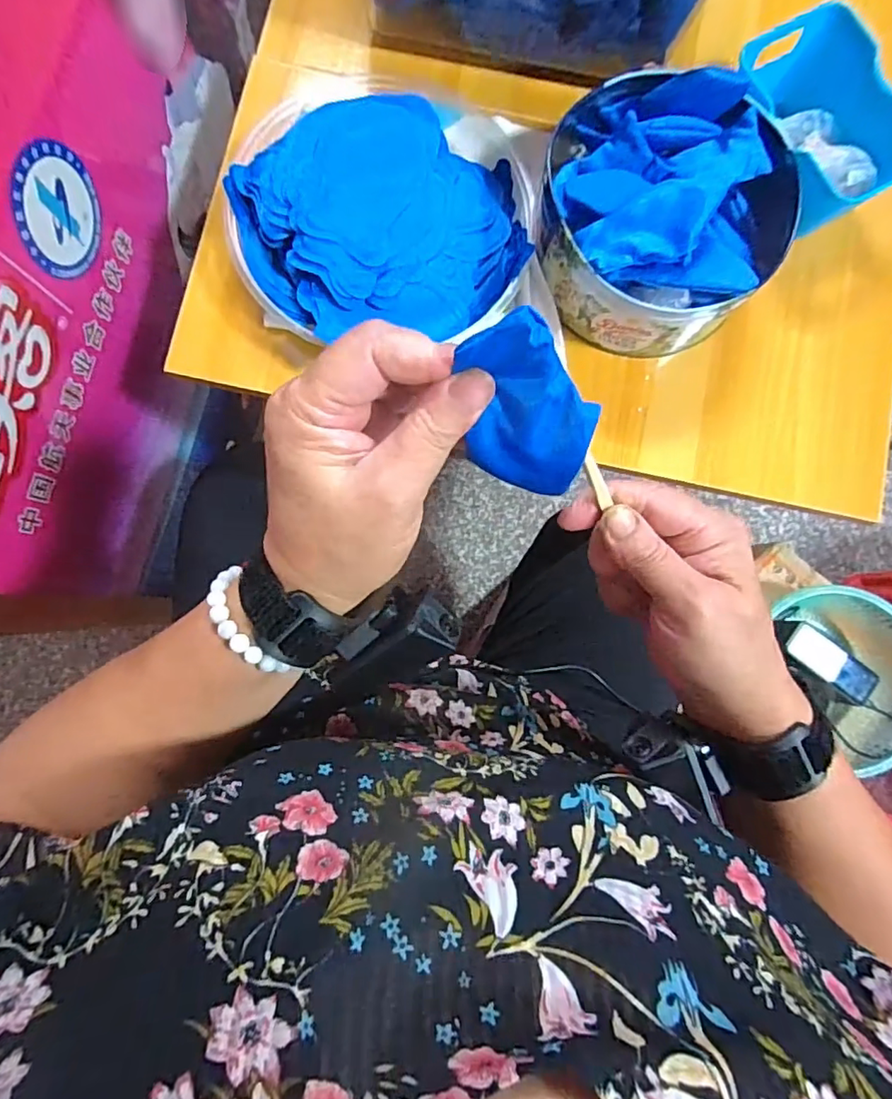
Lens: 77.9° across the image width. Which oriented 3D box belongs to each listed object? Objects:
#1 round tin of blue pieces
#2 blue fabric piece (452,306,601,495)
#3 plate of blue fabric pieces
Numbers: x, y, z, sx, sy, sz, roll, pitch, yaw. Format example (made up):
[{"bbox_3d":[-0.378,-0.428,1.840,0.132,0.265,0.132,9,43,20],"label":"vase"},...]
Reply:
[{"bbox_3d":[0.171,-0.257,0.429,0.193,0.085,0.181,0,85,-3],"label":"round tin of blue pieces"},{"bbox_3d":[0.032,-0.052,0.212,0.049,0.076,0.004,-4,47,7],"label":"blue fabric piece"},{"bbox_3d":[-0.046,-0.257,0.434,0.229,0.049,0.186,-20,86,-4],"label":"plate of blue fabric pieces"}]

